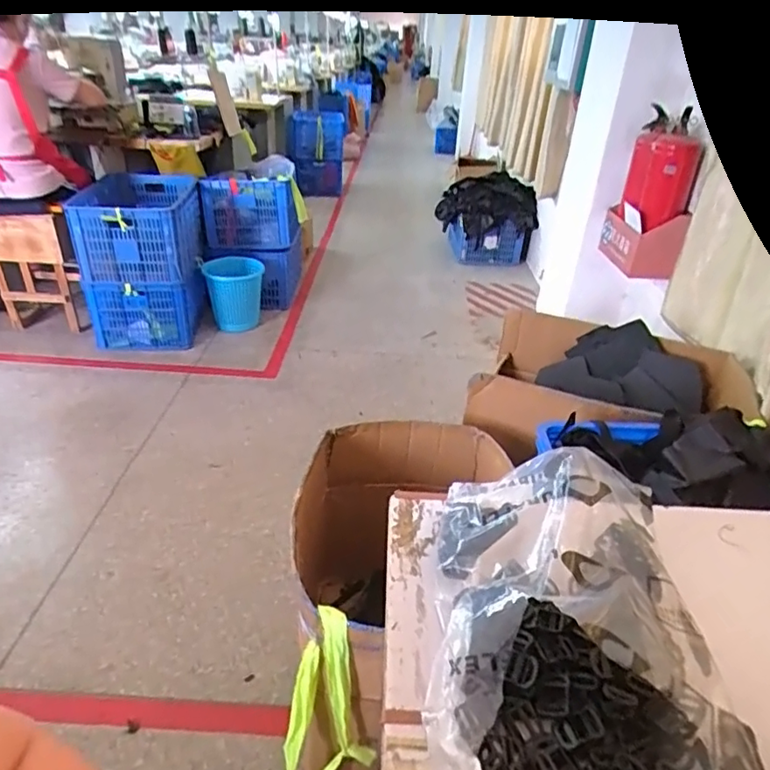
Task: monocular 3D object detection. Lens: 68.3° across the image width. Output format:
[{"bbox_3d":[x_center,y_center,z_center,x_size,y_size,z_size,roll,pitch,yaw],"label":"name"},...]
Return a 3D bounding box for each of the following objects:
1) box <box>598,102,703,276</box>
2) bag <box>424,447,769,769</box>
[{"bbox_3d":[0.788,-0.542,1.679,0.149,0.419,0.286,4,31,1],"label":"box"},{"bbox_3d":[0.162,0.211,0.465,0.249,0.118,0.388,7,31,5],"label":"bag"}]

